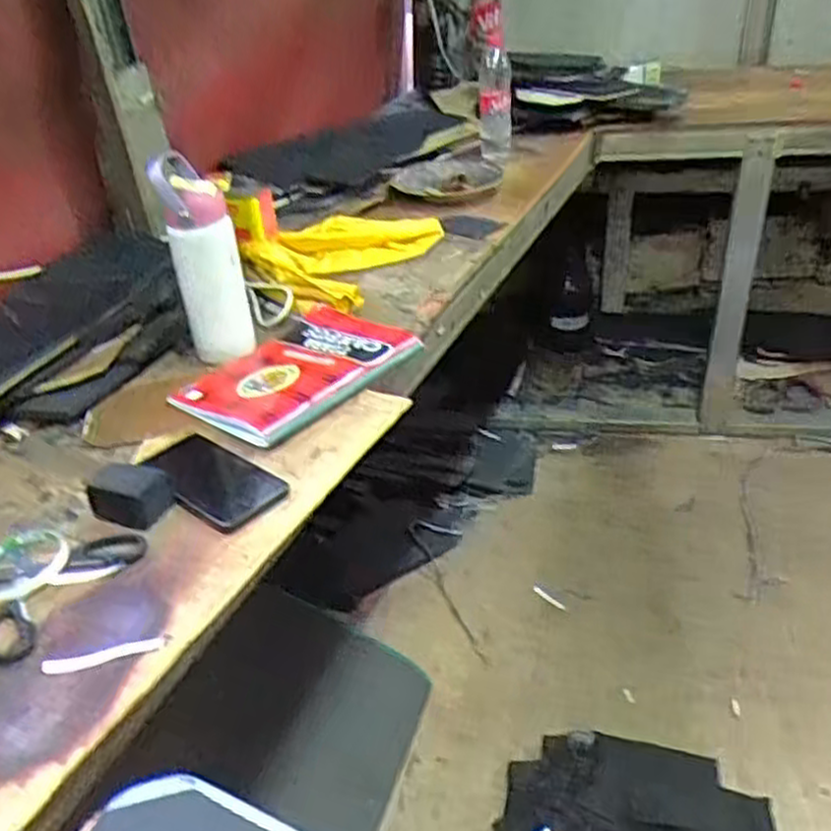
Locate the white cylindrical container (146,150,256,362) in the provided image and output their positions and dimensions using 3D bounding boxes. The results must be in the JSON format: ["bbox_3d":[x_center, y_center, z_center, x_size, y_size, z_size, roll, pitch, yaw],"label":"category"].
[{"bbox_3d":[-0.255,-0.188,0.946,0.073,0.223,0.075,-3,33,2],"label":"white cylindrical container"}]

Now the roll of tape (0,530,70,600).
[{"bbox_3d":[-0.351,0.127,0.691,0.084,0.014,0.084,-29,41,-33],"label":"roll of tape"}]

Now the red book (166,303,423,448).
[{"bbox_3d":[-0.137,-0.056,0.927,0.198,0.026,0.251,19,42,35],"label":"red book"}]

